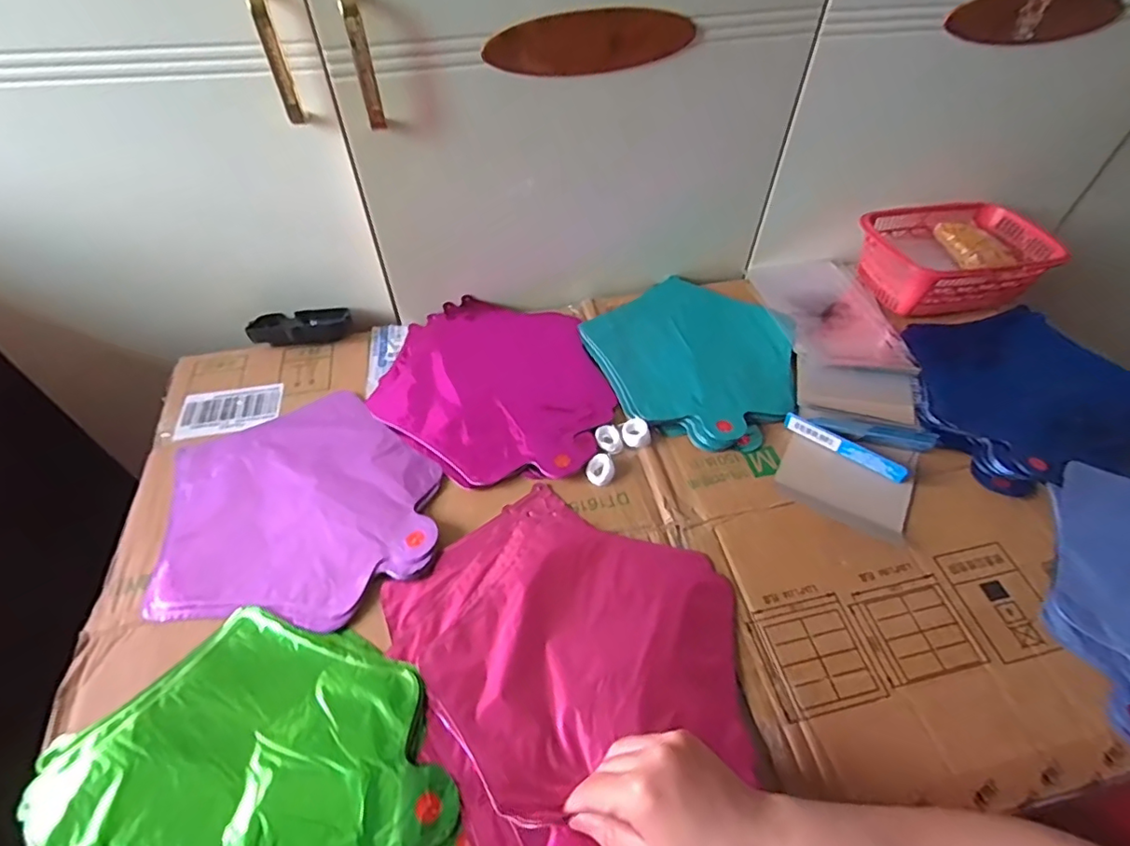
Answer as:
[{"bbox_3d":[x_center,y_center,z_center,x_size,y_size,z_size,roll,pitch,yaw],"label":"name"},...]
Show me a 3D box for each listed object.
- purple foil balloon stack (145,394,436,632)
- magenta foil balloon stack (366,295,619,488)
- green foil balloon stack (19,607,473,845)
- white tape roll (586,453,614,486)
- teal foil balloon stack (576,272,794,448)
[{"bbox_3d":[-0.233,0.067,0.501,0.227,0.012,0.228,-9,51,-8],"label":"purple foil balloon stack"},{"bbox_3d":[-0.076,-0.050,0.597,0.230,0.015,0.256,-4,51,-5],"label":"magenta foil balloon stack"},{"bbox_3d":[-0.203,0.240,0.358,0.236,0.015,0.236,-21,54,-17],"label":"green foil balloon stack"},{"bbox_3d":[0.033,0.043,0.527,0.025,0.013,0.028,4,50,2],"label":"white tape roll"},{"bbox_3d":[0.150,-0.078,0.631,0.235,0.017,0.227,-32,58,-24],"label":"teal foil balloon stack"}]

